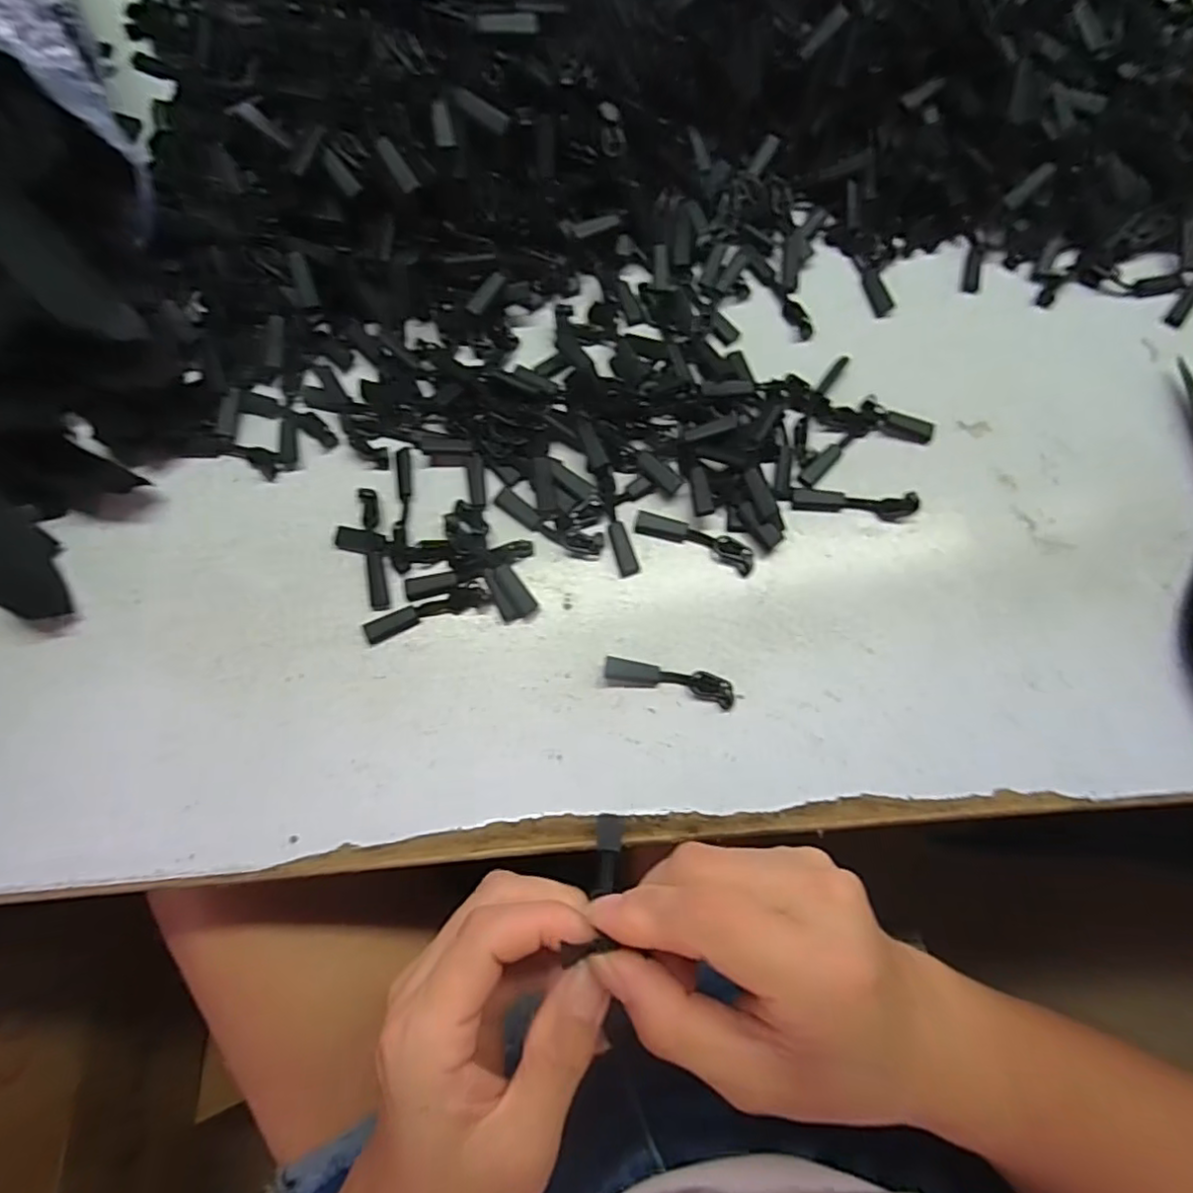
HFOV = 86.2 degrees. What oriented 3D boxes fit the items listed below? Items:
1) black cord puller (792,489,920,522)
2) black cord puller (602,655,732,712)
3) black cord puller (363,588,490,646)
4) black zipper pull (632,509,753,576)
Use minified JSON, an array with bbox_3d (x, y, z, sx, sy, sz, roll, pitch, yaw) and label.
[{"bbox_3d":[0.117,-0.042,0.287,0.056,0.006,0.011,5,76,2],"label":"black cord puller"},{"bbox_3d":[0.031,0.035,0.267,0.054,0.005,0.012,12,76,4],"label":"black cord puller"},{"bbox_3d":[-0.073,0.007,0.275,0.054,0.005,0.011,-18,77,-4],"label":"black cord puller"},{"bbox_3d":[0.044,-0.026,0.283,0.054,0.004,0.012,23,77,6],"label":"black zipper pull"}]

